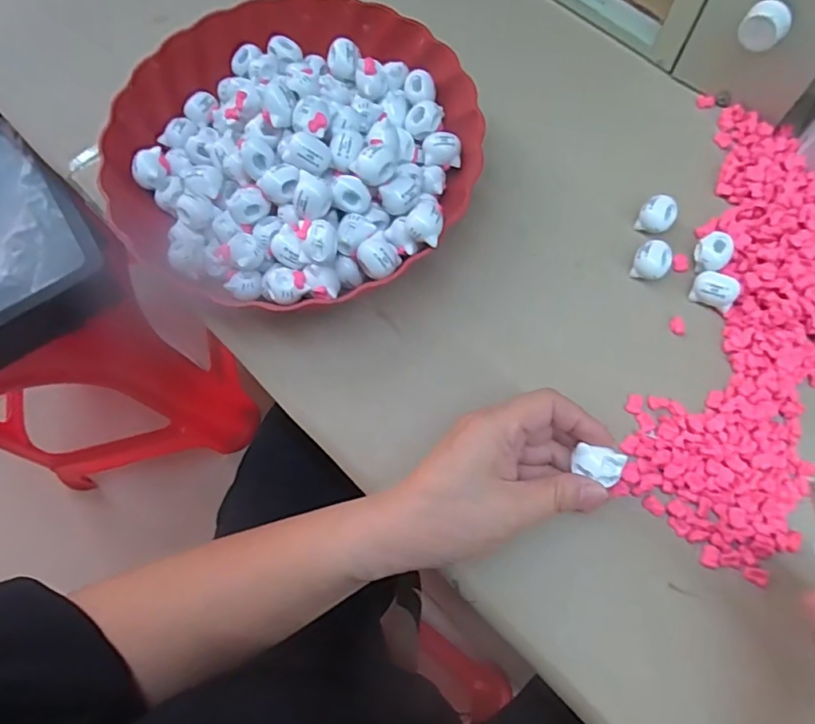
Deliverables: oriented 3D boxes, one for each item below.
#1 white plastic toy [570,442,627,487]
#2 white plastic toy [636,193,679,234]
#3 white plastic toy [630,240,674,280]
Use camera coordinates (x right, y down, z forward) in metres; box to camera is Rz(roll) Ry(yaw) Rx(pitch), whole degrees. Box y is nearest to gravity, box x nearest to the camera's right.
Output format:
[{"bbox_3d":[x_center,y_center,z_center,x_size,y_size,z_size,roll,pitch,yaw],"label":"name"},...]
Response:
[{"bbox_3d":[0.100,0.054,0.286,0.023,0.007,0.017,21,73,8],"label":"white plastic toy"},{"bbox_3d":[0.168,-0.098,0.368,0.022,0.021,0.021,0,71,1],"label":"white plastic toy"},{"bbox_3d":[0.160,-0.065,0.358,0.023,0.018,0.022,36,76,12],"label":"white plastic toy"}]

